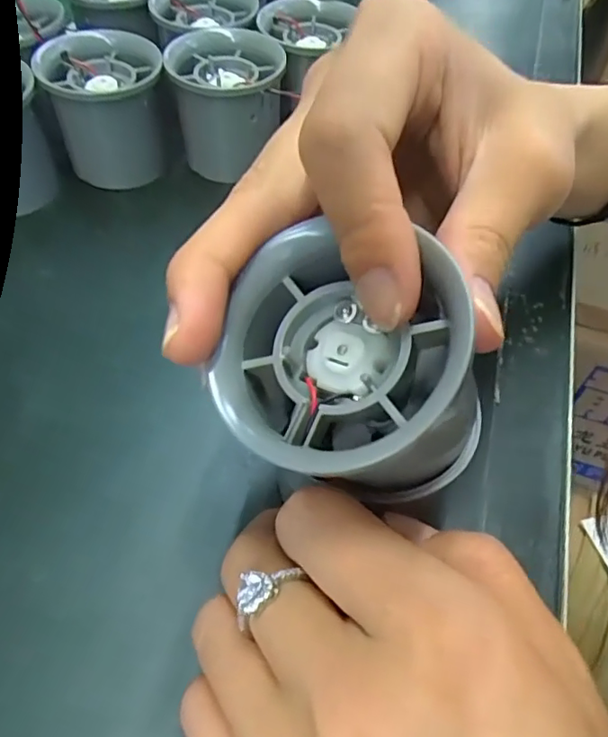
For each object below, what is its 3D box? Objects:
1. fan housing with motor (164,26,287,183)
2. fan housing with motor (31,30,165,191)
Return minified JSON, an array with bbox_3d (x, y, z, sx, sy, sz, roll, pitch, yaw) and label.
[{"bbox_3d":[-0.036,-0.129,0.279,0.053,0.054,0.056,-3,56,-3],"label":"fan housing with motor"},{"bbox_3d":[-0.092,-0.123,0.273,0.052,0.050,0.053,-14,57,-10],"label":"fan housing with motor"}]

